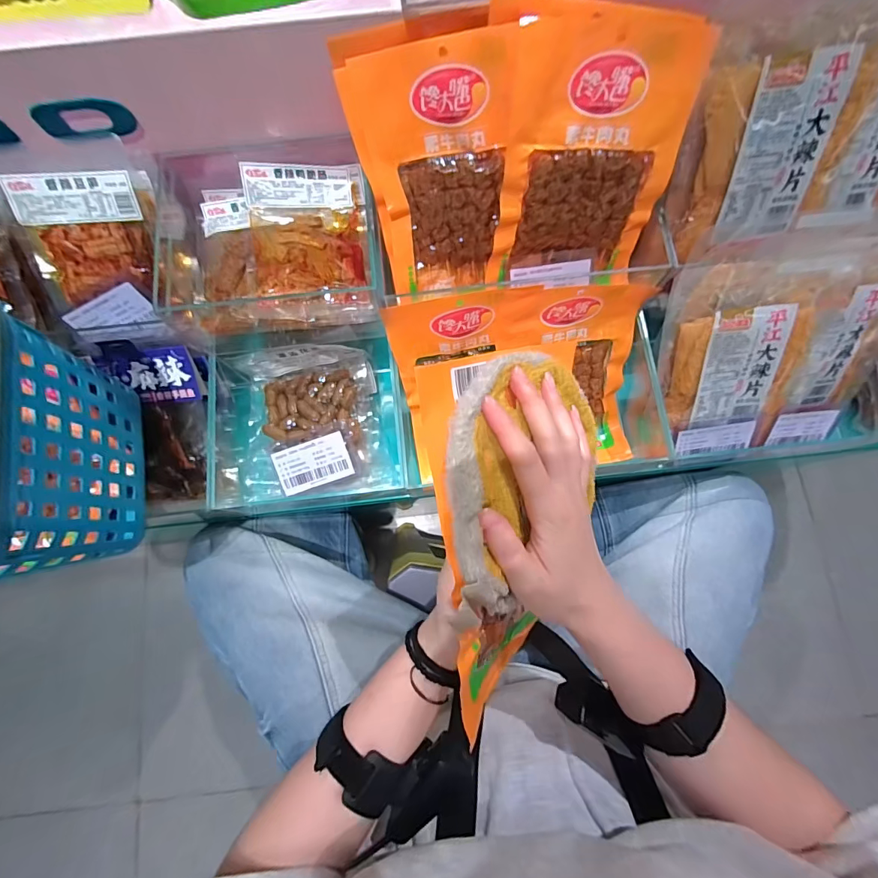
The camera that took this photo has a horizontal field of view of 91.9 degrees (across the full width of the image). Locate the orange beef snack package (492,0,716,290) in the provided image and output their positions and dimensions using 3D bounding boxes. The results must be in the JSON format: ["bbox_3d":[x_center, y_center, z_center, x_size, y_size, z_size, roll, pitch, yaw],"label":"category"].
[{"bbox_3d":[0.140,-0.247,0.393,0.158,0.212,0.020,-6,48,-10],"label":"orange beef snack package"}]

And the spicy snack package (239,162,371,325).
[{"bbox_3d":[-0.139,-0.205,0.449,0.111,0.052,0.157,-8,78,-1],"label":"spicy snack package"}]

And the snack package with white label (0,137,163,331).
[{"bbox_3d":[-0.342,-0.200,0.423,0.119,0.042,0.164,-7,117,-4],"label":"snack package with white label"}]

